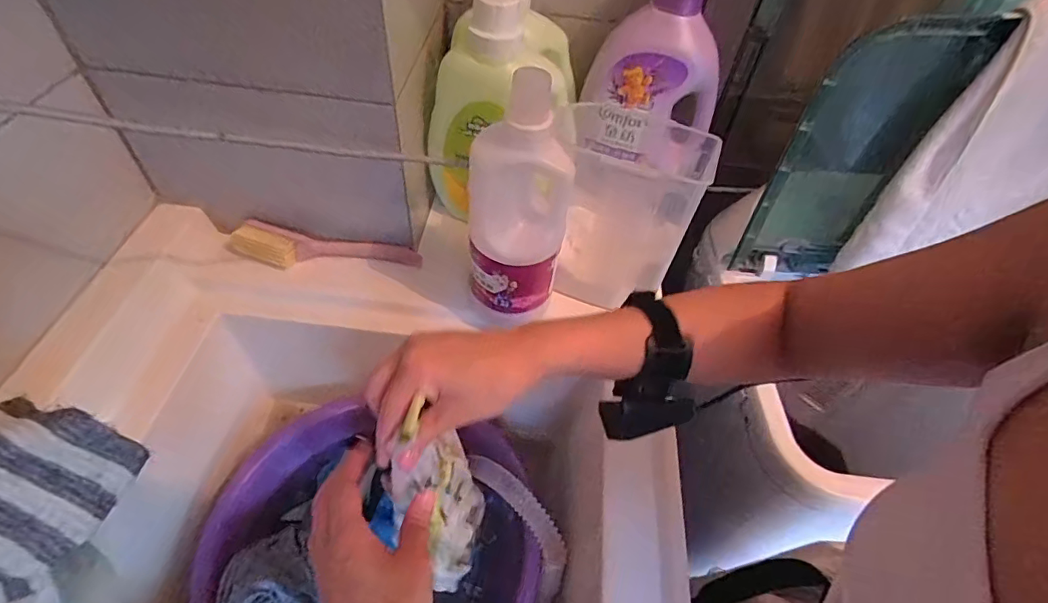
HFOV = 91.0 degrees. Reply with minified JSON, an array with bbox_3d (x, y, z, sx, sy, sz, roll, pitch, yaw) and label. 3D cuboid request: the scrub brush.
[{"bbox_3d":[-0.238,-0.063,0.620,0.221,0.046,0.045,7,50,1],"label":"scrub brush"}]

